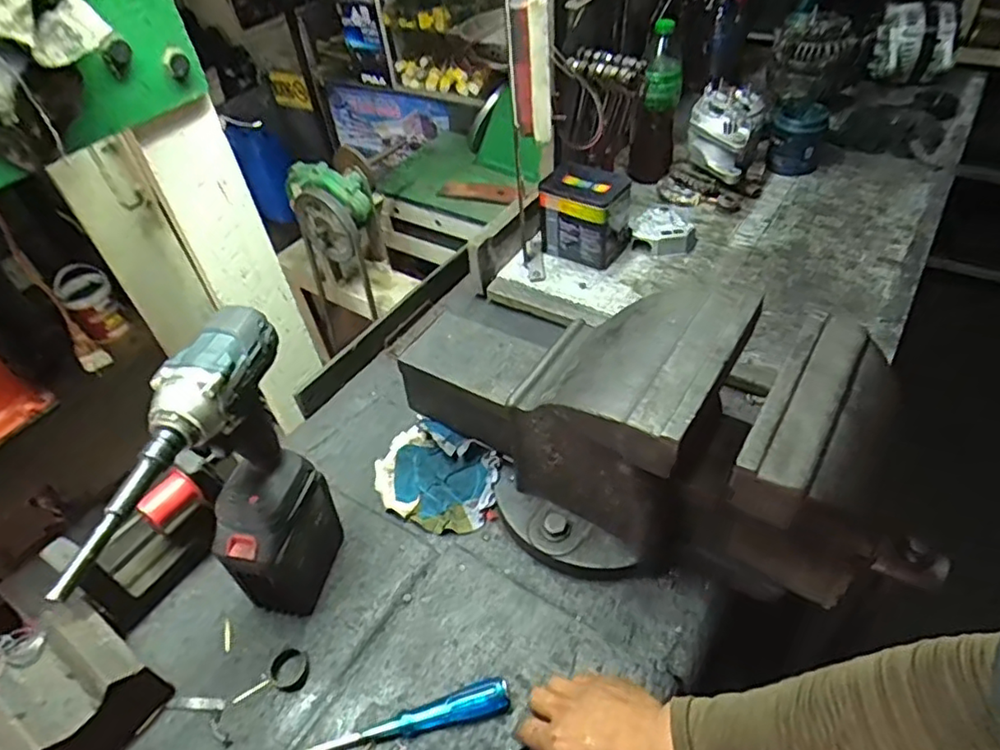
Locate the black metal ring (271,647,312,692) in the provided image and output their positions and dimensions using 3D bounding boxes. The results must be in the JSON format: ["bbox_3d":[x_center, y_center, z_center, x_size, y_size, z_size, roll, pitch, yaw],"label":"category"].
[{"bbox_3d":[-0.214,0.301,0.629,0.036,0.010,0.040,-36,52,-26],"label":"black metal ring"}]

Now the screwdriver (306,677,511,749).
[{"bbox_3d":[-0.087,0.326,0.588,0.192,0.027,0.031,-11,45,-4],"label":"screwdriver"}]

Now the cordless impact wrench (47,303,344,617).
[{"bbox_3d":[-0.245,0.145,0.572,0.077,0.341,0.249,6,46,12],"label":"cordless impact wrench"}]

